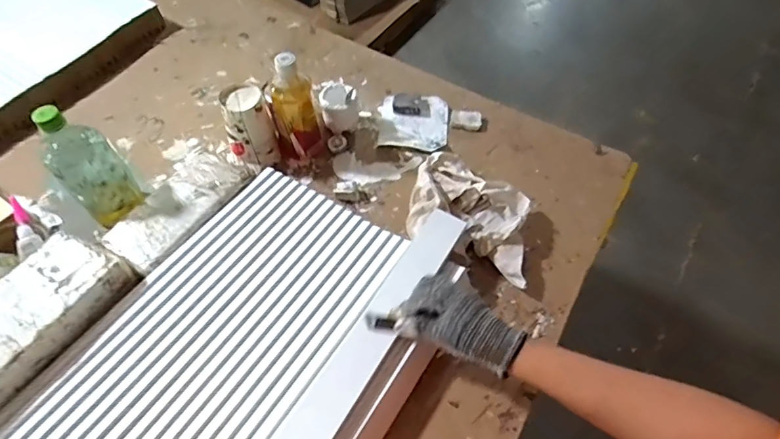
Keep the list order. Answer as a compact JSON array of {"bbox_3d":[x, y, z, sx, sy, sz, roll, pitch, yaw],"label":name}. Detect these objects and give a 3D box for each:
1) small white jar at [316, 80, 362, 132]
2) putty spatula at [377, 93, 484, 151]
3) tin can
[{"bbox_3d":[-0.085,-0.187,0.818,0.069,0.078,0.064,2,55,-2],"label":"small white jar"},{"bbox_3d":[0.070,-0.174,0.848,0.174,0.027,0.121,0,55,-3],"label":"putty spatula"},{"bbox_3d":[-0.222,-0.145,0.764,0.073,0.121,0.078,-14,57,-13],"label":"tin can"}]

